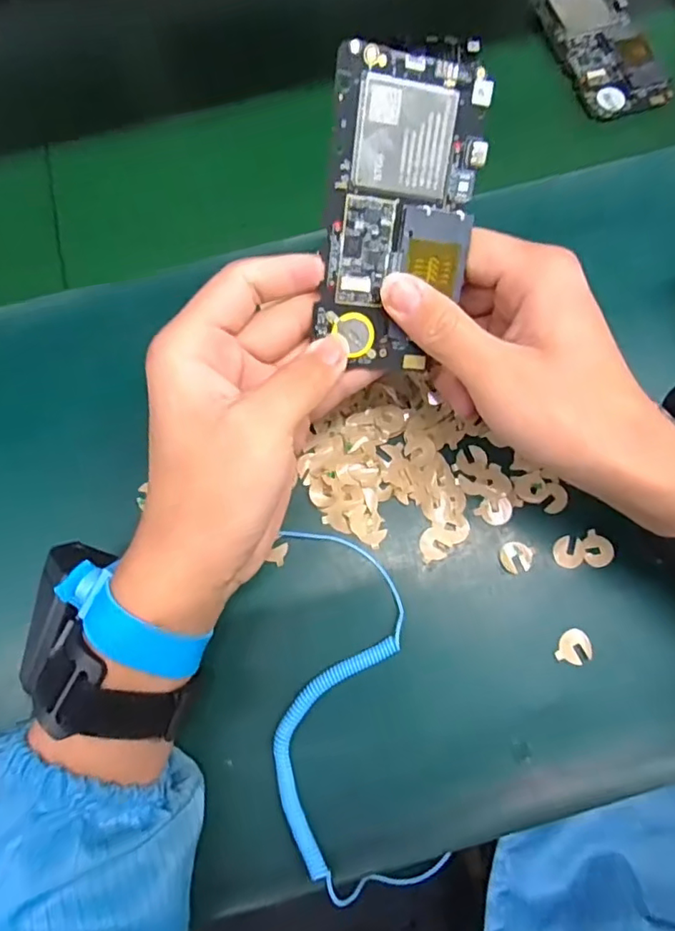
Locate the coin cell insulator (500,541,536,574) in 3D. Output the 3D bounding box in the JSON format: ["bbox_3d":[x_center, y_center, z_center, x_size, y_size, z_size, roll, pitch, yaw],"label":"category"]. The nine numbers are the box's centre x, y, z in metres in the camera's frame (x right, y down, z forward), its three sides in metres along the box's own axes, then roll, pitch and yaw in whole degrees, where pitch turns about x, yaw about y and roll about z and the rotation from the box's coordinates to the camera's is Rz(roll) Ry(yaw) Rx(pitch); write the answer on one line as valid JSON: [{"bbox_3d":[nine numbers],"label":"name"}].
[{"bbox_3d":[0.100,0.051,0.310,0.018,0.004,0.017,-1,72,4],"label":"coin cell insulator"}]

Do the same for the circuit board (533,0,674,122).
[{"bbox_3d":[0.193,-0.312,0.408,0.066,0.007,0.125,-17,71,-1],"label":"circuit board"}]

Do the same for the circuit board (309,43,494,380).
[{"bbox_3d":[0.028,-0.108,0.242,0.063,0.005,0.129,1,110,-11],"label":"circuit board"}]

